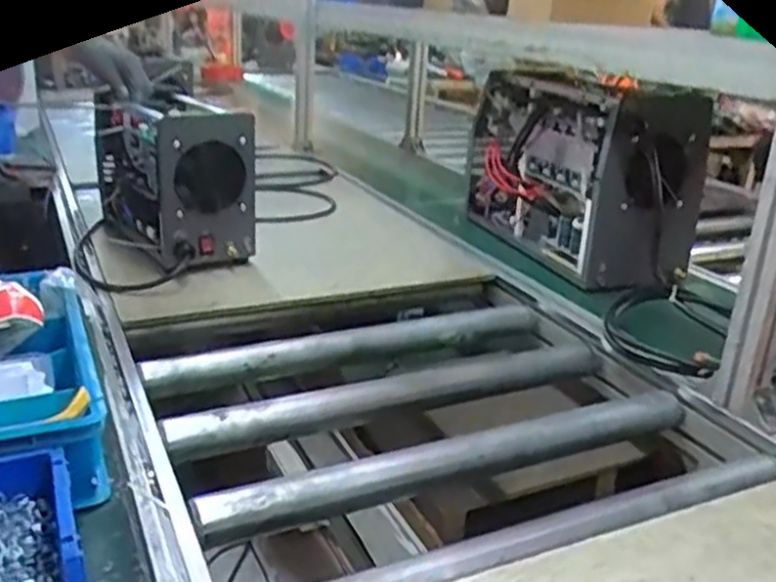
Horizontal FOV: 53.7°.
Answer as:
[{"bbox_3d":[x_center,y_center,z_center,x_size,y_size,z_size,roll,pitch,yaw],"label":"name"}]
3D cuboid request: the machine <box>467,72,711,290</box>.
[{"bbox_3d":[0.335,-0.204,1.369,0.194,0.310,0.487,-4,22,-19],"label":"machine"}]

